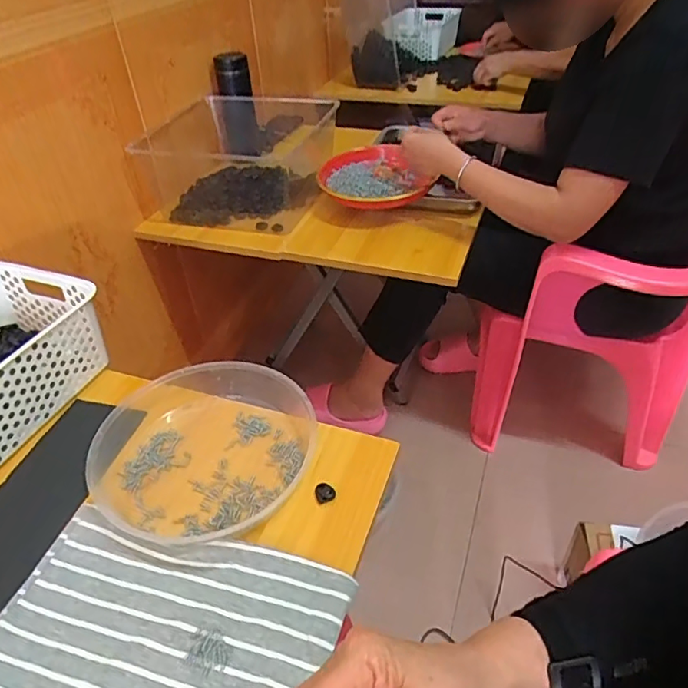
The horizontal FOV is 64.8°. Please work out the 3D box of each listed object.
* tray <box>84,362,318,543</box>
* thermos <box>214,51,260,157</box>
[{"bbox_3d":[-0.151,0.104,0.578,0.225,0.042,0.205,-2,40,2],"label":"tray"},{"bbox_3d":[-0.230,-0.509,1.149,0.083,0.179,0.064,-9,41,-6],"label":"thermos"}]

